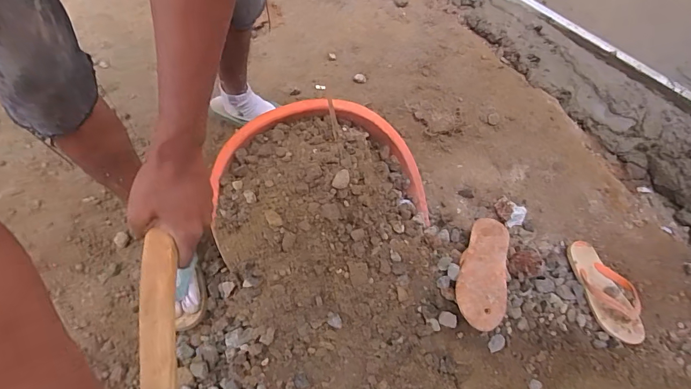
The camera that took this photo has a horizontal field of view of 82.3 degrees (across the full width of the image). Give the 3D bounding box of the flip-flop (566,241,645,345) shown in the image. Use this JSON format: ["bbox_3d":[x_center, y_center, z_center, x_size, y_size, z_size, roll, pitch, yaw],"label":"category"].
[{"bbox_3d":[0.583,0.210,0.883,0.109,0.033,0.229,-15,65,-11],"label":"flip-flop"}]

